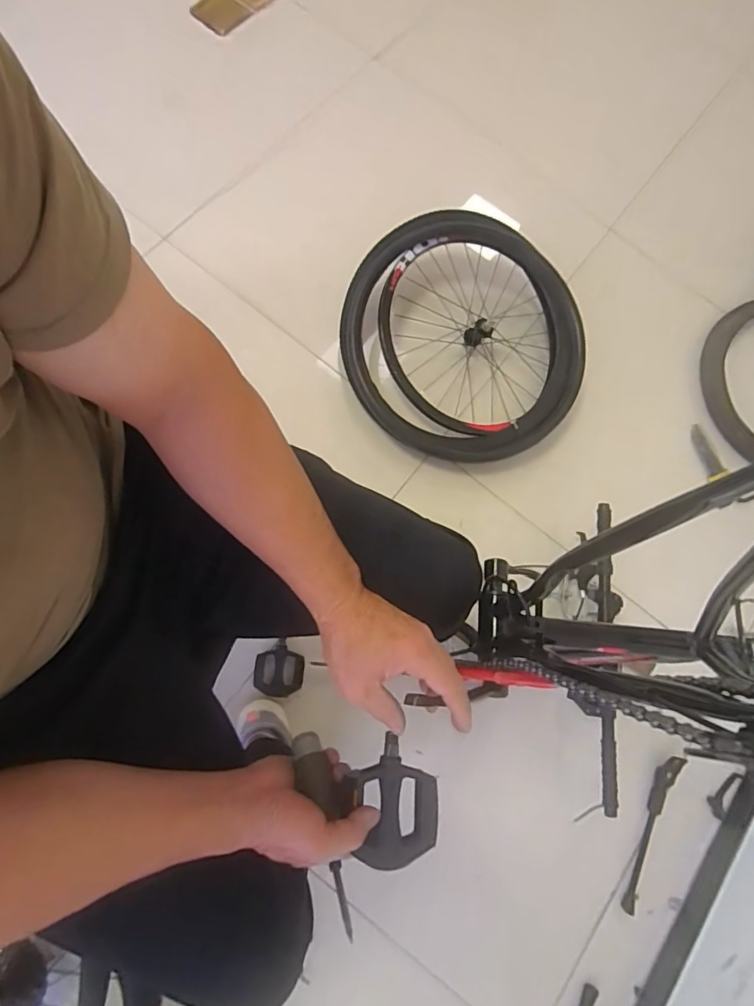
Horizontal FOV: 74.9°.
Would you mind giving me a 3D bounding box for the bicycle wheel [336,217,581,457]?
[{"bbox_3d":[0.189,-0.356,1.093,0.511,0.182,0.530,0,80,1],"label":"bicycle wheel"}]

